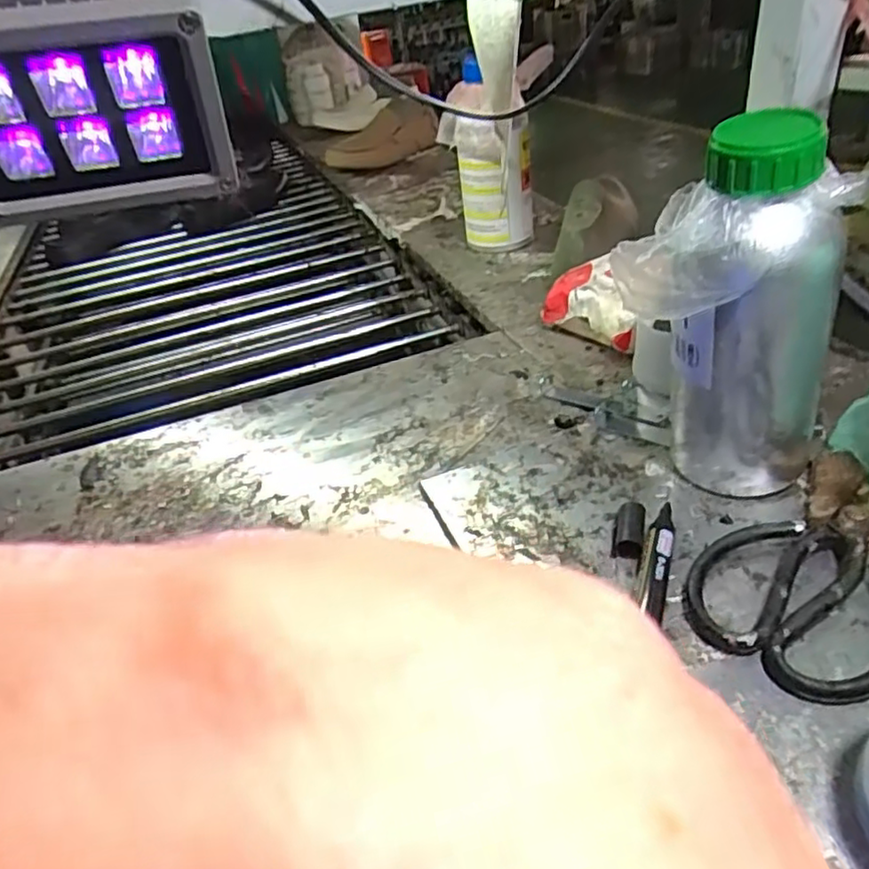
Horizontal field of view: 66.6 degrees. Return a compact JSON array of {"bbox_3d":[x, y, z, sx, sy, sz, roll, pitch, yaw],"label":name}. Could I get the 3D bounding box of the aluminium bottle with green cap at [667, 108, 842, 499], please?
[{"bbox_3d":[0.186,-0.066,0.392,0.096,0.226,0.079,13,41,25],"label":"aluminium bottle with green cap"}]

